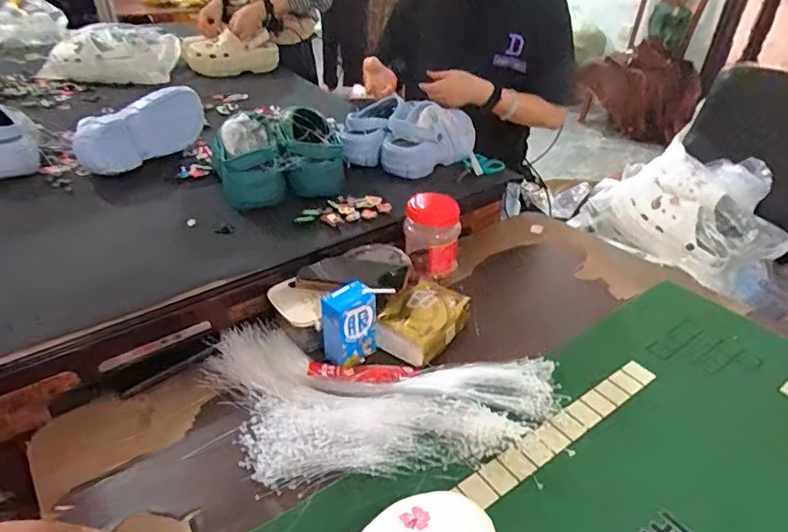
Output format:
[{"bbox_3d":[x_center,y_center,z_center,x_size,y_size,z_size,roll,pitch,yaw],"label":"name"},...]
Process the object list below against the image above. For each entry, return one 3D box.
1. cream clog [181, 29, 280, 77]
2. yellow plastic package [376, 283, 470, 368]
[{"bbox_3d":[-0.522,-0.668,1.656,0.289,0.139,0.160,-1,34,-5],"label":"cream clog"},{"bbox_3d":[0.041,0.073,0.762,0.100,0.044,0.142,21,38,27],"label":"yellow plastic package"}]

